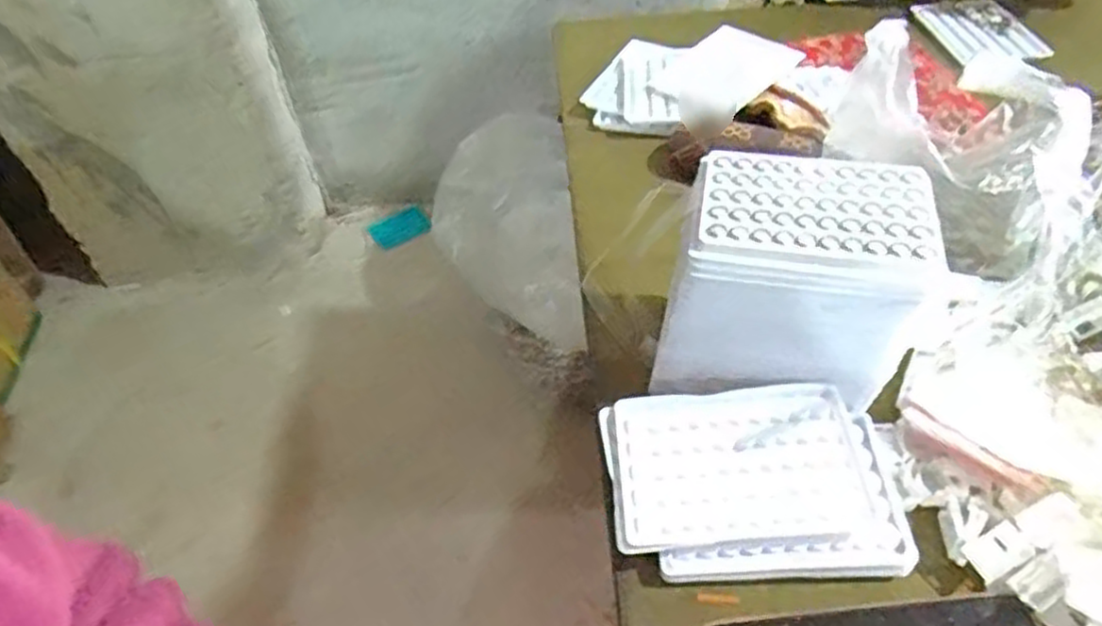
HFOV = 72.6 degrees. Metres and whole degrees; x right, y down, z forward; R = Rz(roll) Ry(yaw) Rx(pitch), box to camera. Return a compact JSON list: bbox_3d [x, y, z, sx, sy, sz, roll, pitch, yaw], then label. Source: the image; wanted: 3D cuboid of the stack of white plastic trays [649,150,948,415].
[{"bbox_3d":[0.140,-0.021,0.443,0.140,0.103,0.098,6,47,11],"label":"stack of white plastic trays"}]

